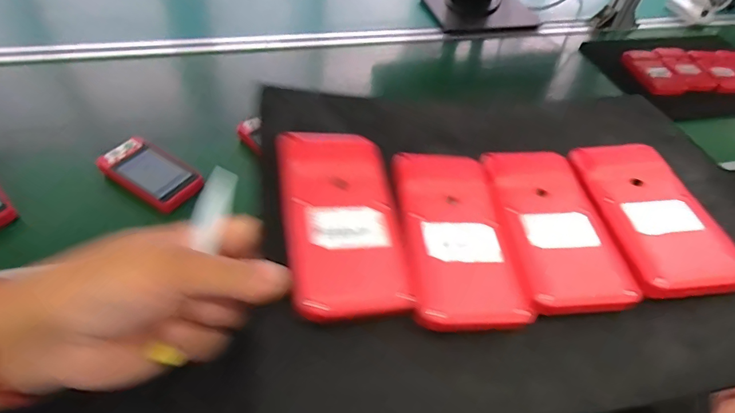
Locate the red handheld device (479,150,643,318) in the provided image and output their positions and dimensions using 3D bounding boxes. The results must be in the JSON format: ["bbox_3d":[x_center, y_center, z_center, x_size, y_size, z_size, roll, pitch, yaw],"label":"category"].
[{"bbox_3d":[0.117,0.009,0.277,0.061,0.009,0.123,-2,50,-7],"label":"red handheld device"}]

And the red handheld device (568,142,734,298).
[{"bbox_3d":[0.183,0.000,0.281,0.064,0.010,0.123,0,50,-6],"label":"red handheld device"}]

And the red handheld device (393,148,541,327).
[{"bbox_3d":[0.054,0.014,0.267,0.064,0.014,0.124,-1,50,-7],"label":"red handheld device"}]

